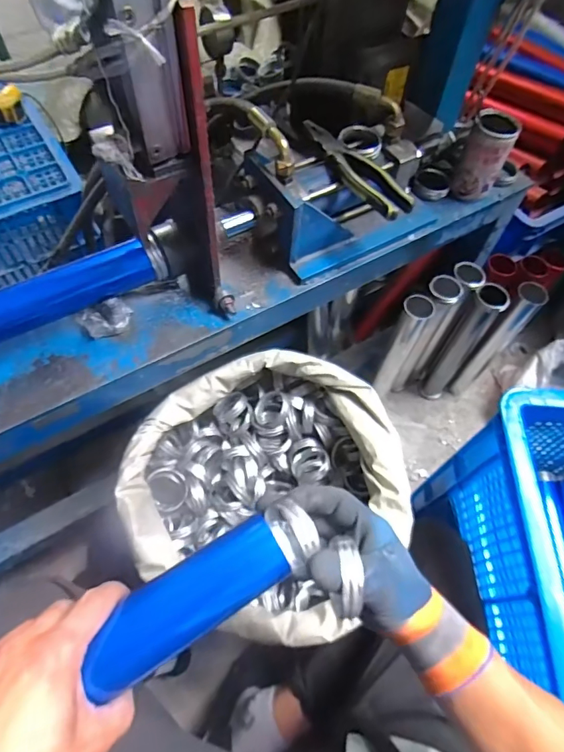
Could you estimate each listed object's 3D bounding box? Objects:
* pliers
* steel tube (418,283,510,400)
[{"bbox_3d":[0.092,-0.269,0.583,0.044,0.018,0.186,-32,67,-19],"label":"pliers"},{"bbox_3d":[0.367,-0.056,0.946,0.061,0.337,0.051,38,65,16],"label":"steel tube"}]

